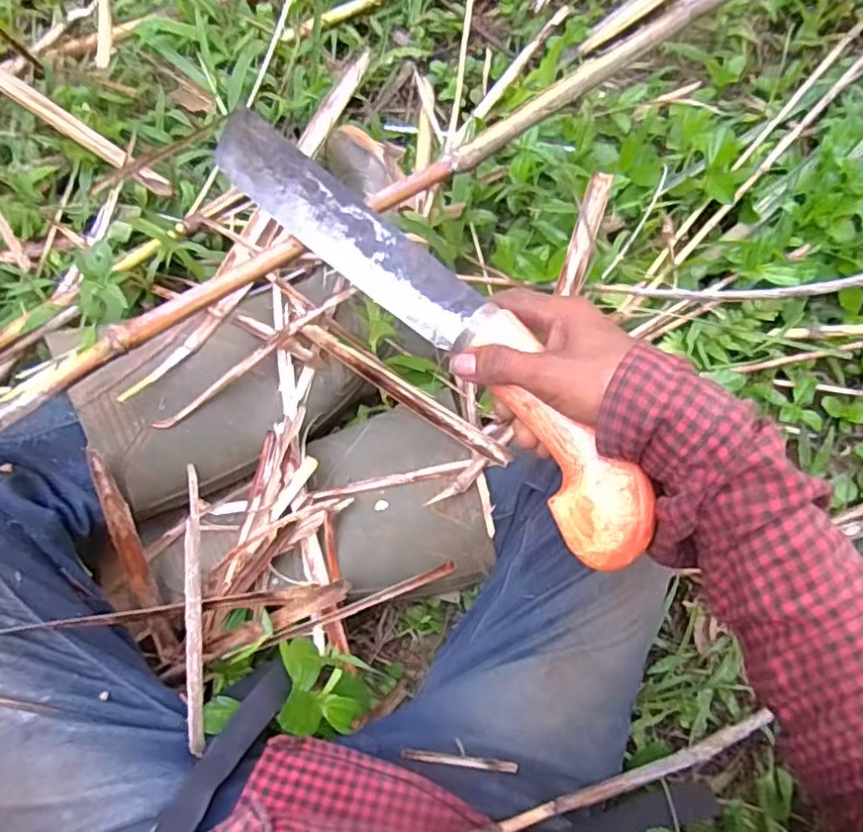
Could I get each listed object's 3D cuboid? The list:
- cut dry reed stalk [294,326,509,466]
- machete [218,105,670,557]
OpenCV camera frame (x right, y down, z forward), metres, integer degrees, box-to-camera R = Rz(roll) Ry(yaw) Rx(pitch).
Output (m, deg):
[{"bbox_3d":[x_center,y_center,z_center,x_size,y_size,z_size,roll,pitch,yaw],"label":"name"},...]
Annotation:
[{"bbox_3d":[-0.023,-0.018,0.515,0.203,0.019,0.015,34,78,21],"label":"cut dry reed stalk"},{"bbox_3d":[-0.013,-0.072,0.396,0.057,0.029,0.386,-39,69,-9],"label":"machete"}]

